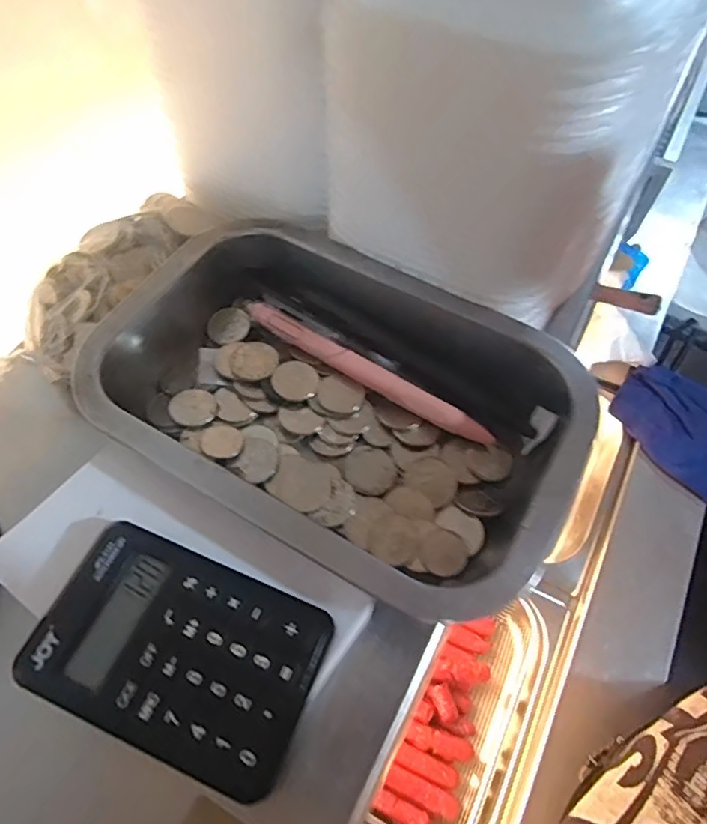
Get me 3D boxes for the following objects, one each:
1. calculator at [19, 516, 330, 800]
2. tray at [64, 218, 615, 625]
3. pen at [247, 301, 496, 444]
[{"bbox_3d":[-0.059,0.080,0.193,0.093,0.007,0.061,21,60,11],"label":"calculator"},{"bbox_3d":[-0.007,-0.005,0.256,0.210,0.044,0.137,27,61,15],"label":"tray"},{"bbox_3d":[0.006,-0.020,0.272,0.131,0.015,0.011,29,62,16],"label":"pen"}]

